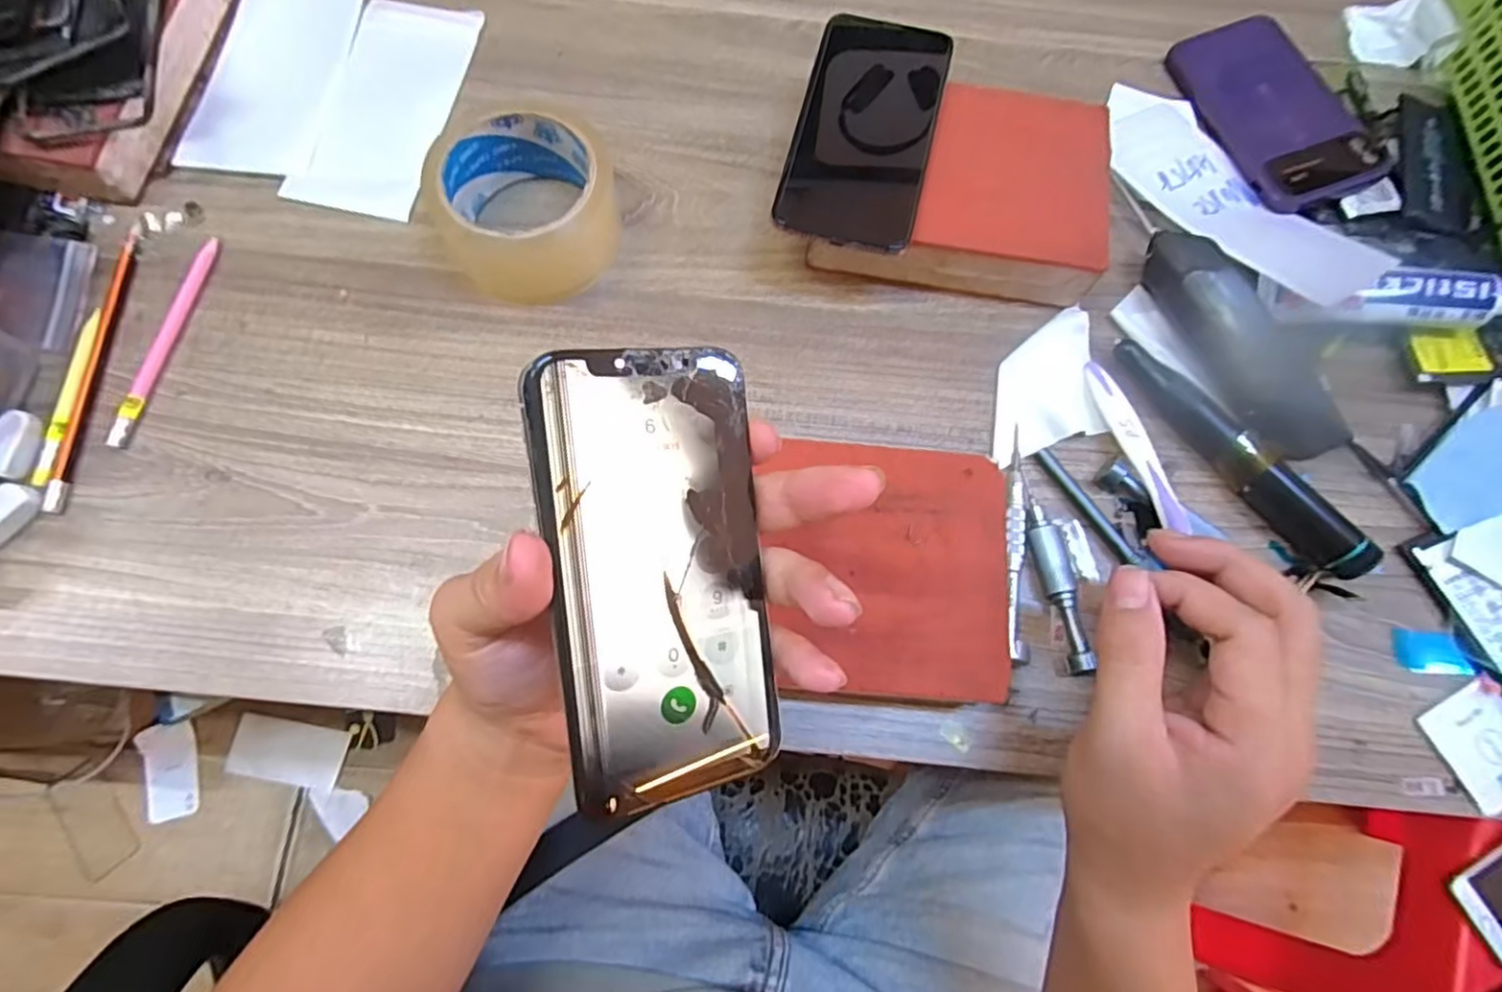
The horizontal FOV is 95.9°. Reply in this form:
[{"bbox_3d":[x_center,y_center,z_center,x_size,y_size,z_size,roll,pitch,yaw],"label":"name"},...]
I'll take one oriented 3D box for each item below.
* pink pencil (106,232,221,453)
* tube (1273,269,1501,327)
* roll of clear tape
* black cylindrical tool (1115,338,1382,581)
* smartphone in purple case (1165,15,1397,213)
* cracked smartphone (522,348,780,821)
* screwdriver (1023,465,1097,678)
[{"bbox_3d":[-0.319,-0.086,0.369,0.009,0.005,0.126,10,73,1],"label":"pink pencil"},{"bbox_3d":[0.372,-0.111,0.382,0.129,0.026,0.029,3,73,-1],"label":"tube"},{"bbox_3d":[-0.124,-0.164,0.379,0.088,0.051,0.090,1,73,-2],"label":"roll of clear tape"},{"bbox_3d":[0.257,-0.022,0.360,0.021,0.020,0.160,-40,78,-13],"label":"black cylindrical tool"},{"bbox_3d":[0.331,-0.246,0.430,0.071,0.008,0.140,-18,73,10],"label":"smartphone in purple case"},{"bbox_3d":[-0.027,0.026,0.210,0.068,0.004,0.138,-8,95,-28],"label":"cracked smartphone"},{"bbox_3d":[0.152,0.034,0.342,0.015,0.014,0.109,-7,73,-4],"label":"screwdriver"}]

